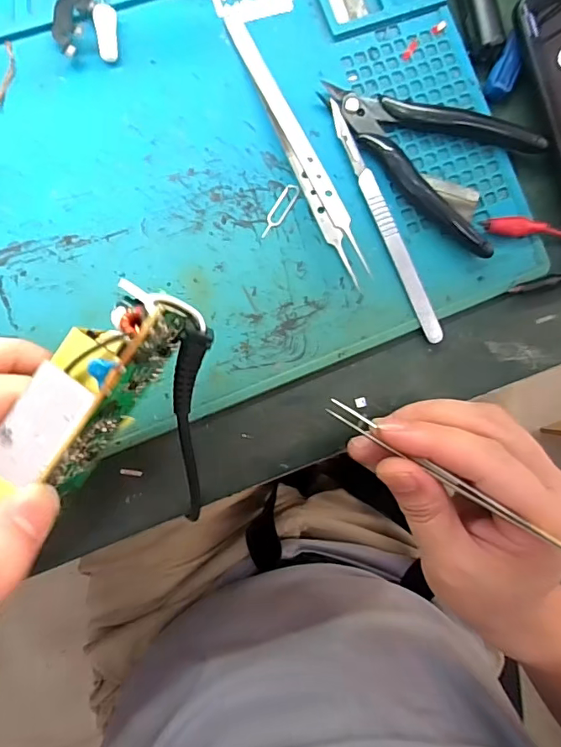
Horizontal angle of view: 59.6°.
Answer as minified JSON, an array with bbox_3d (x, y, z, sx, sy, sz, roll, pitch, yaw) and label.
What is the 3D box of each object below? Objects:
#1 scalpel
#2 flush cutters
[{"bbox_3d":[0.057,-0.079,0.259,0.010,0.006,0.133,-25,92,-8],"label":"scalpel"},{"bbox_3d":[0.078,-0.122,0.257,0.111,0.018,0.074,32,85,-6],"label":"flush cutters"}]

